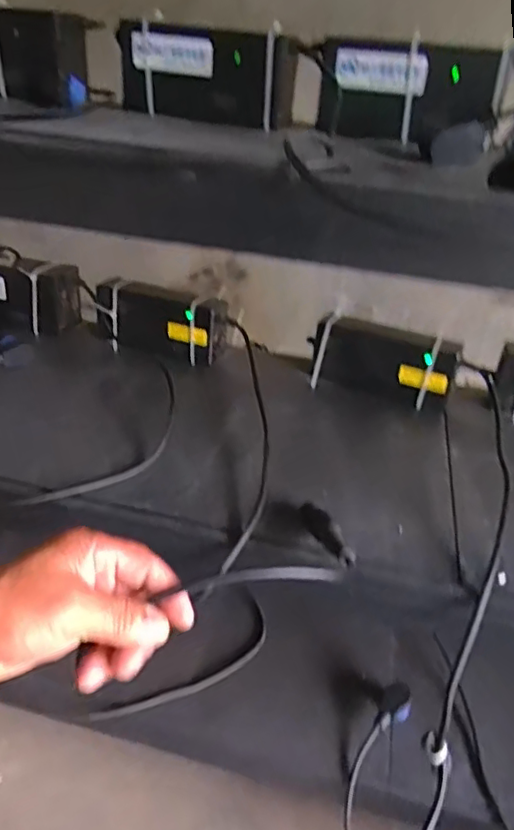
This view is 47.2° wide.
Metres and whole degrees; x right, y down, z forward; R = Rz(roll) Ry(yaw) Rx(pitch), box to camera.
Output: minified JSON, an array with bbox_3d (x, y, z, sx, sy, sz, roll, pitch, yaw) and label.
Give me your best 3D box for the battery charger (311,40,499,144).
[{"bbox_3d":[0.148,-0.322,0.590,0.170,0.083,0.033,9,32,8],"label":"battery charger"}]

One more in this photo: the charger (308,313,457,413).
[{"bbox_3d":[0.154,-0.061,0.735,0.178,0.080,0.049,18,34,20],"label":"charger"}]

